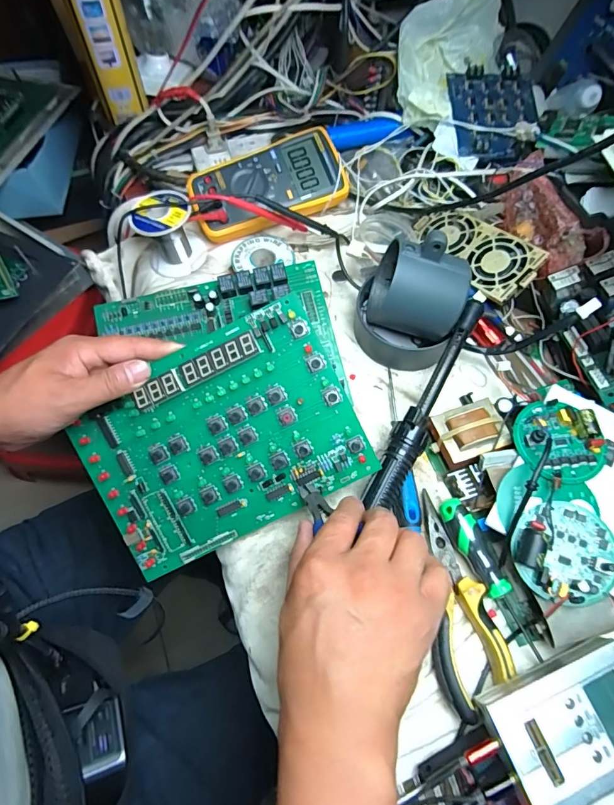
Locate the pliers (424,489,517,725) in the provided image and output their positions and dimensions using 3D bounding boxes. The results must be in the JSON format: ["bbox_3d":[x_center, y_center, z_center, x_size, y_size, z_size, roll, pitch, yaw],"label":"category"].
[{"bbox_3d":[0.112,0.146,0.326,0.054,0.013,0.150,-7,65,-4],"label":"pliers"}]

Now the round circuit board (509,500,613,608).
[{"bbox_3d":[0.190,0.110,0.314,0.067,0.029,0.070,-4,70,10],"label":"round circuit board"}]

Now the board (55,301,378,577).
[{"bbox_3d":[-0.070,0.033,0.348,0.211,0.009,0.156,-27,95,2],"label":"board"}]

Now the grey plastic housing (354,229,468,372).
[{"bbox_3d":[0.103,-0.102,0.415,0.089,0.115,0.079,15,65,7],"label":"grey plastic housing"}]

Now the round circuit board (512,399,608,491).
[{"bbox_3d":[0.205,0.030,0.349,0.060,0.022,0.069,-25,67,-12],"label":"round circuit board"}]

